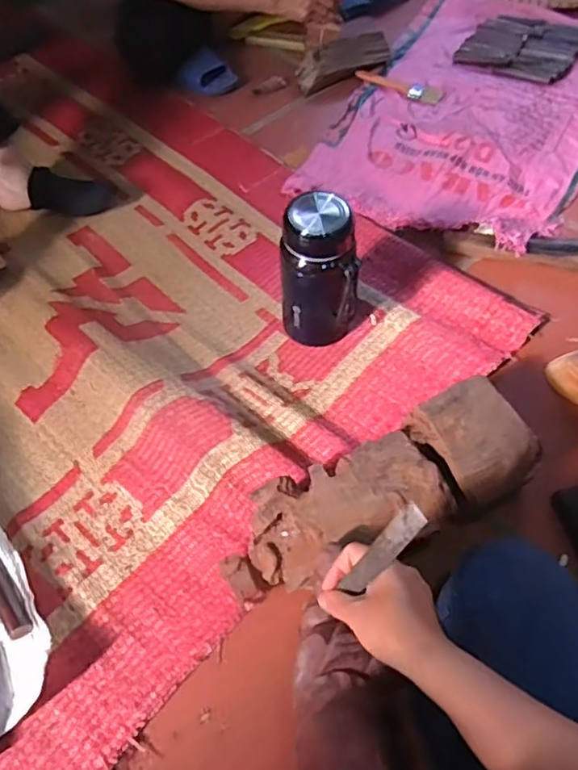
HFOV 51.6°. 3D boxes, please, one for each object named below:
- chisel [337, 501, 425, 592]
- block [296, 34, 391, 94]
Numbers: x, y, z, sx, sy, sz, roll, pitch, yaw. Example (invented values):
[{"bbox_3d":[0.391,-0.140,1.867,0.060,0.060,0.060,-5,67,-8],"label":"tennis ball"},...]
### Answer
[{"bbox_3d":[0.076,0.132,0.477,0.009,0.106,0.021,-20,58,-44],"label":"chisel"},{"bbox_3d":[0.109,-0.651,1.202,0.193,0.059,0.064,-22,60,-12],"label":"block"}]

